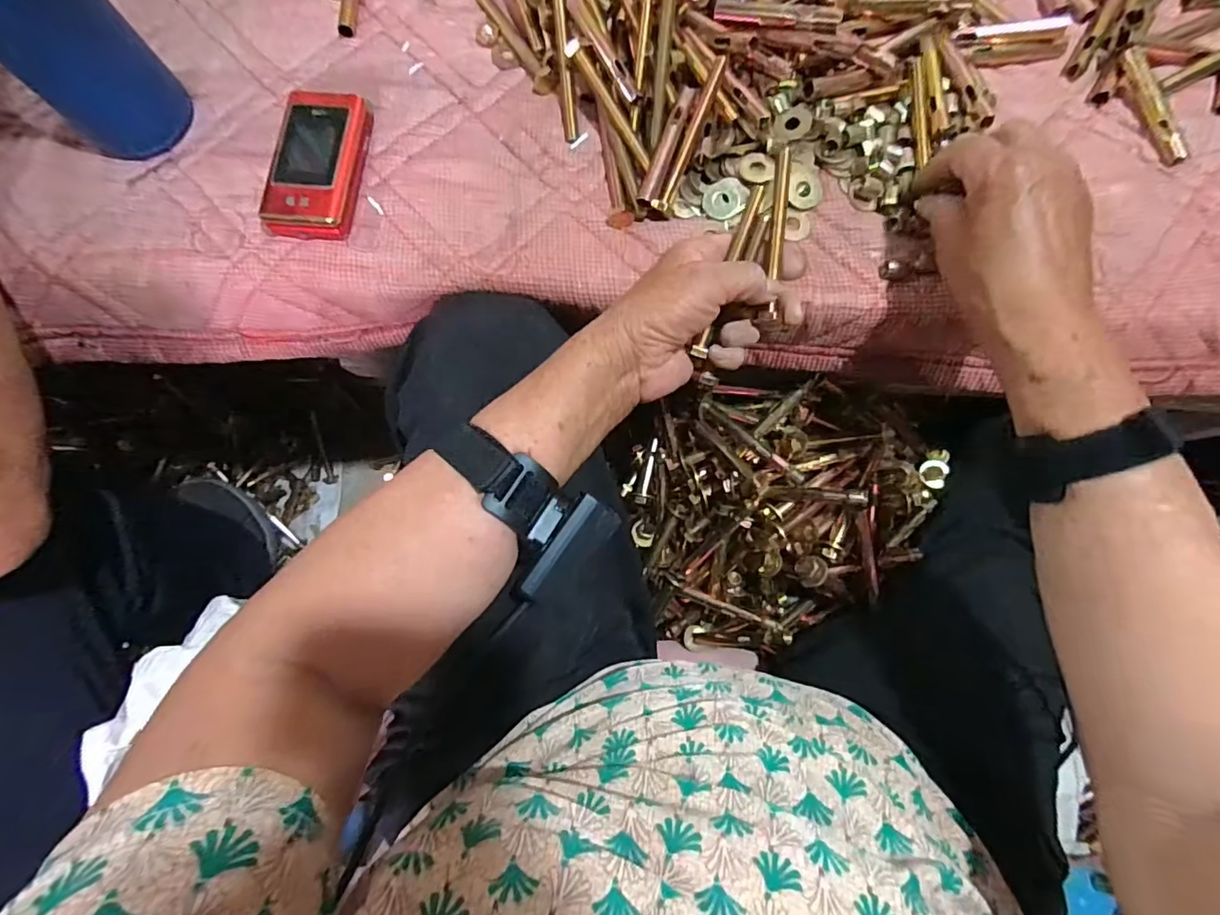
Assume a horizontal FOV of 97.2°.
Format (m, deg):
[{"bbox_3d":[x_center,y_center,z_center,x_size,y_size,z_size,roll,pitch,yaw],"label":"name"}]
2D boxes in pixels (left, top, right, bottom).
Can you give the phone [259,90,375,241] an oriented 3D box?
[{"bbox_3d":[-0.203,-0.205,0.375,0.056,0.022,0.106,5,78,3],"label":"phone"}]

